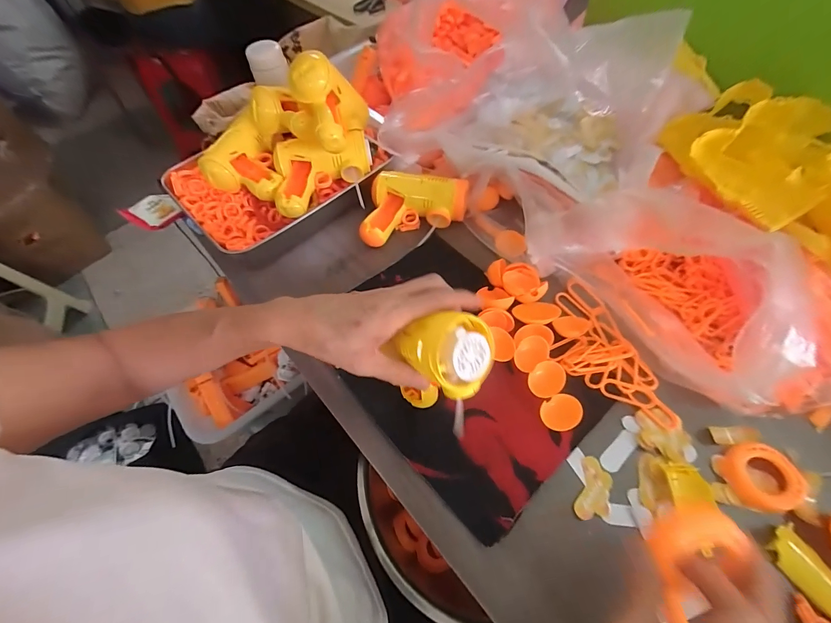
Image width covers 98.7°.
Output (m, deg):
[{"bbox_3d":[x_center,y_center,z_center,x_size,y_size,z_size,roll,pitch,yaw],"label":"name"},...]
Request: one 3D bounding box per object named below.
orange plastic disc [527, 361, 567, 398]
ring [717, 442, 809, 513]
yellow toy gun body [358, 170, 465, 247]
[{"bbox_3d":[0.142,0.073,0.384,0.042,0.006,0.035,-39,64,-18],"label":"orange plastic disc"},{"bbox_3d":[0.321,0.153,0.330,0.055,0.014,0.056,-2,59,3],"label":"ring"},{"bbox_3d":[-0.002,-0.140,0.506,0.133,0.047,0.104,11,61,10],"label":"yellow toy gun body"}]

